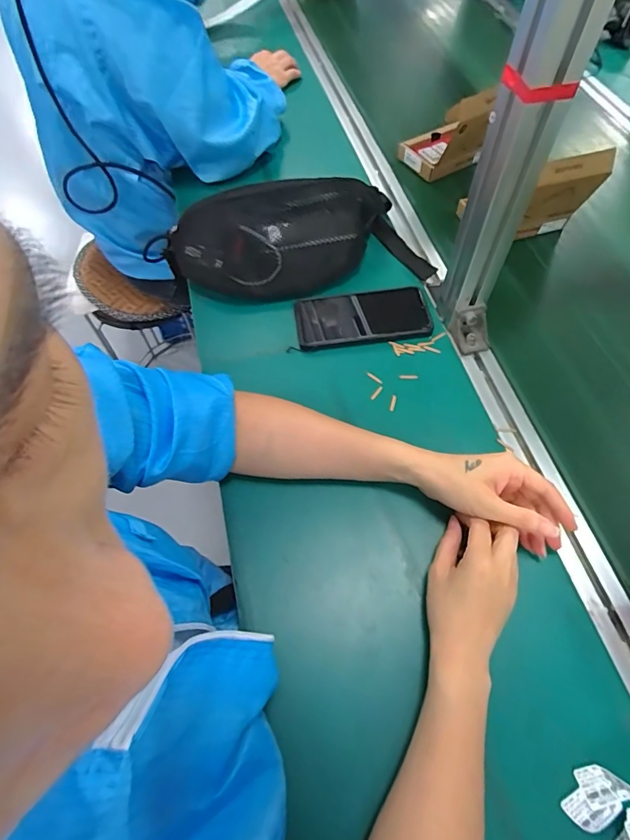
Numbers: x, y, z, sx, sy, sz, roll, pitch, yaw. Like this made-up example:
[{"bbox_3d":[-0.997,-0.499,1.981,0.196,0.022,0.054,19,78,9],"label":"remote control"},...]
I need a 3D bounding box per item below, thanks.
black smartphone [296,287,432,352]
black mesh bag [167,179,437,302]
[{"bbox_3d":[0.058,-0.126,0.553,0.159,0.013,0.080,-5,61,-1],"label":"black smartphone"},{"bbox_3d":[-0.025,-0.236,0.568,0.307,0.093,0.138,-15,62,-6],"label":"black mesh bag"}]

